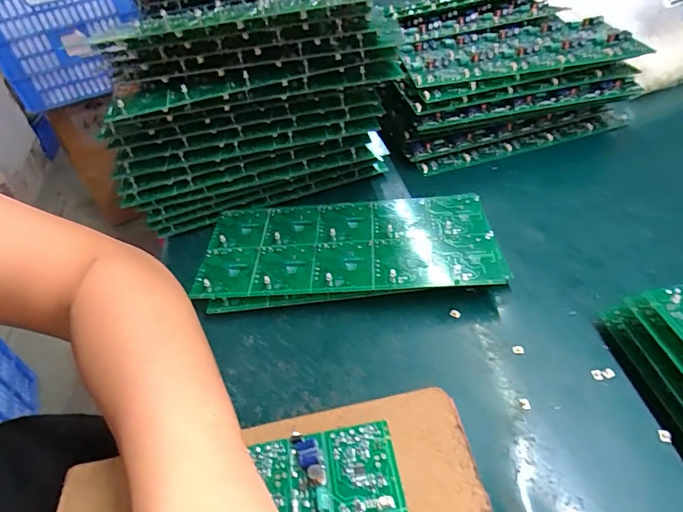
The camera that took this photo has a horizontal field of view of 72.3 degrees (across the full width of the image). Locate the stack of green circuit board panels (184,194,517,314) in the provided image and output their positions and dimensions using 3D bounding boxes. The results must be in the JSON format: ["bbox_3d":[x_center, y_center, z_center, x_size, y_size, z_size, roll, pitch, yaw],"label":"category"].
[{"bbox_3d":[0.003,-0.009,0.374,0.226,0.017,0.106,-2,42,3],"label":"stack of green circuit board panels"}]

